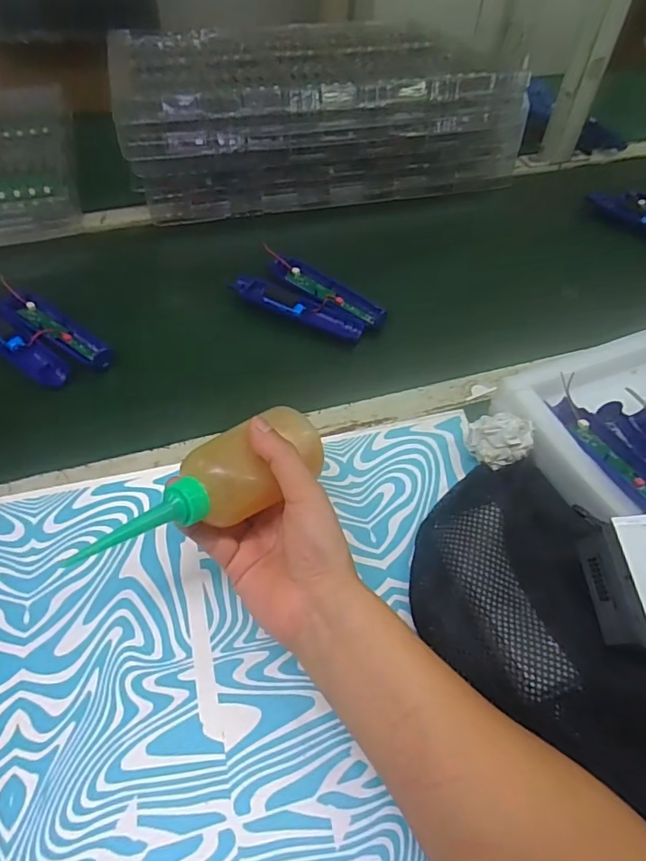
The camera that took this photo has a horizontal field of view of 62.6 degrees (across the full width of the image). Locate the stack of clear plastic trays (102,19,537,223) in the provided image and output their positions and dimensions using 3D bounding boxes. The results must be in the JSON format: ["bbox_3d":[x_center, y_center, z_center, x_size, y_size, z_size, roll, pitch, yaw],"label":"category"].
[{"bbox_3d":[-0.036,-0.540,0.859,0.564,0.149,0.413,-14,52,-14],"label":"stack of clear plastic trays"}]

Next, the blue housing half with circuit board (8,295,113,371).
[{"bbox_3d":[-0.290,-0.111,0.581,0.153,0.016,0.036,31,55,21],"label":"blue housing half with circuit board"}]

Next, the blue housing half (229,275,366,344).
[{"bbox_3d":[-0.032,-0.143,0.630,0.170,0.016,0.032,23,53,15],"label":"blue housing half"}]

